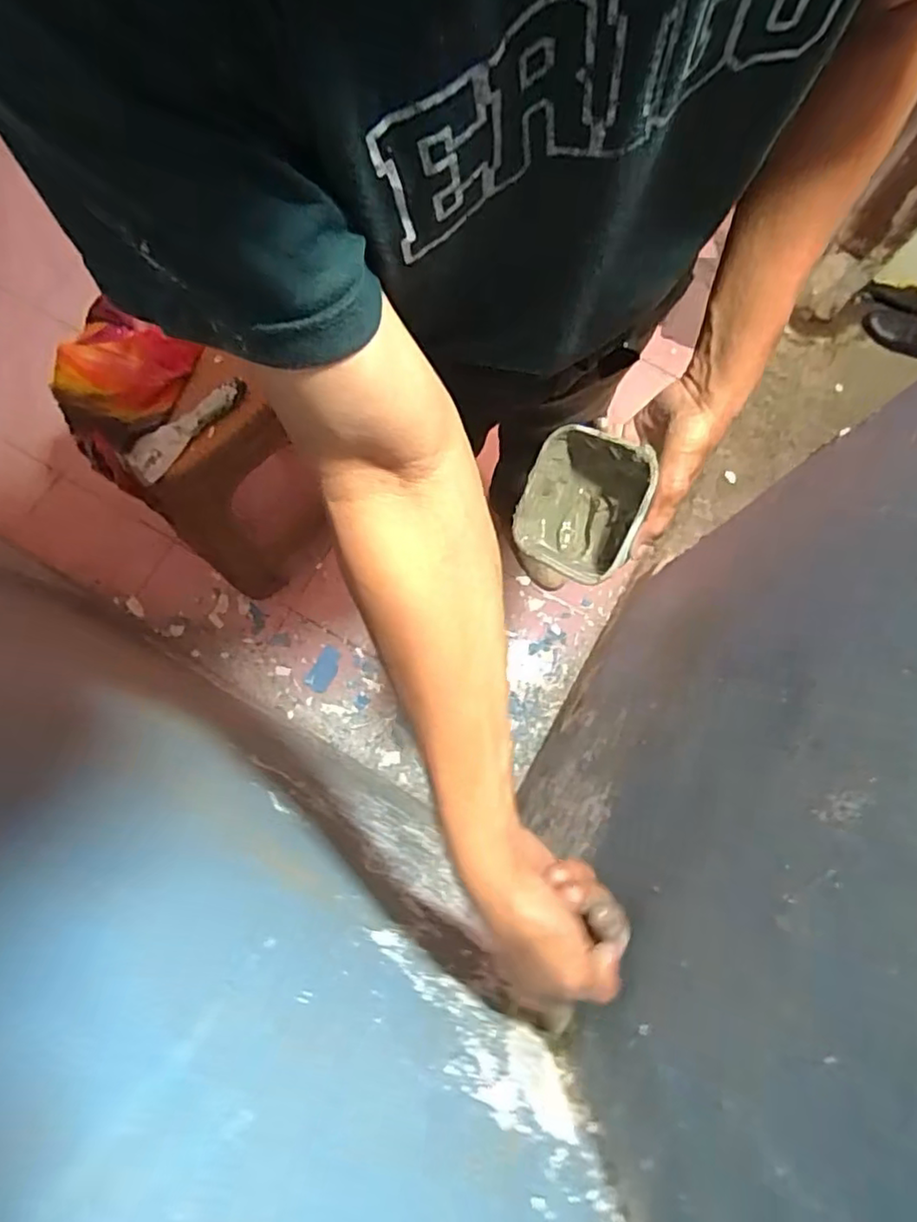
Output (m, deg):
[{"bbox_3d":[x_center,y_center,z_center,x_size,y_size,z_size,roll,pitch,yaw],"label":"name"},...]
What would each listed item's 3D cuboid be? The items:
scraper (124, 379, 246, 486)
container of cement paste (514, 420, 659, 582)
[{"bbox_3d":[-0.394,-0.267,0.897,0.062,0.025,0.194,43,82,7],"label":"scraper"},{"bbox_3d":[0.120,-0.089,0.543,0.124,0.075,0.122,36,115,41],"label":"container of cement paste"}]

